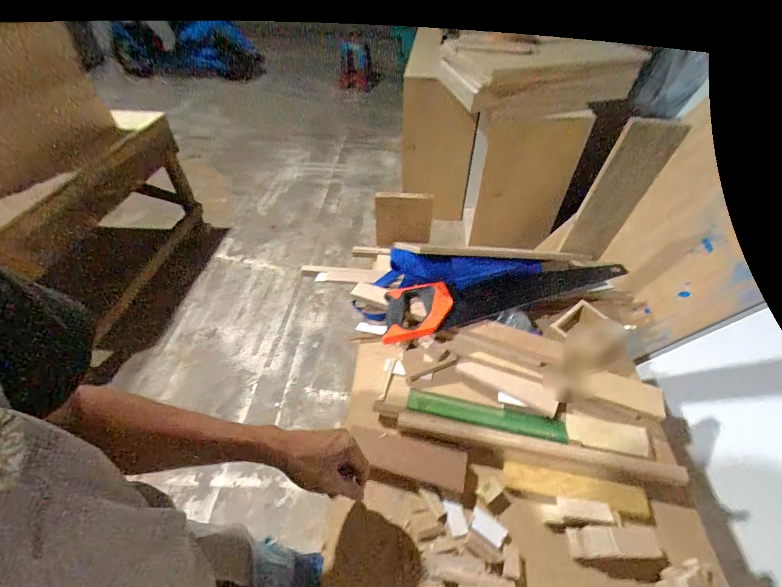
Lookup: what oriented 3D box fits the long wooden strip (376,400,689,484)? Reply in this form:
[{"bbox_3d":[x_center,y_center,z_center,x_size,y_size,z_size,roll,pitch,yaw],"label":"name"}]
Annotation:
[{"bbox_3d":[0.202,0.234,0.558,0.457,0.020,0.033,9,48,8],"label":"long wooden strip"}]

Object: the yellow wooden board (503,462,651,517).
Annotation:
[{"bbox_3d":[0.274,0.290,0.527,0.200,0.010,0.039,8,67,10],"label":"yellow wooden board"}]

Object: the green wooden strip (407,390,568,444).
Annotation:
[{"bbox_3d":[0.156,0.203,0.586,0.255,0.013,0.041,10,48,9],"label":"green wooden strip"}]

